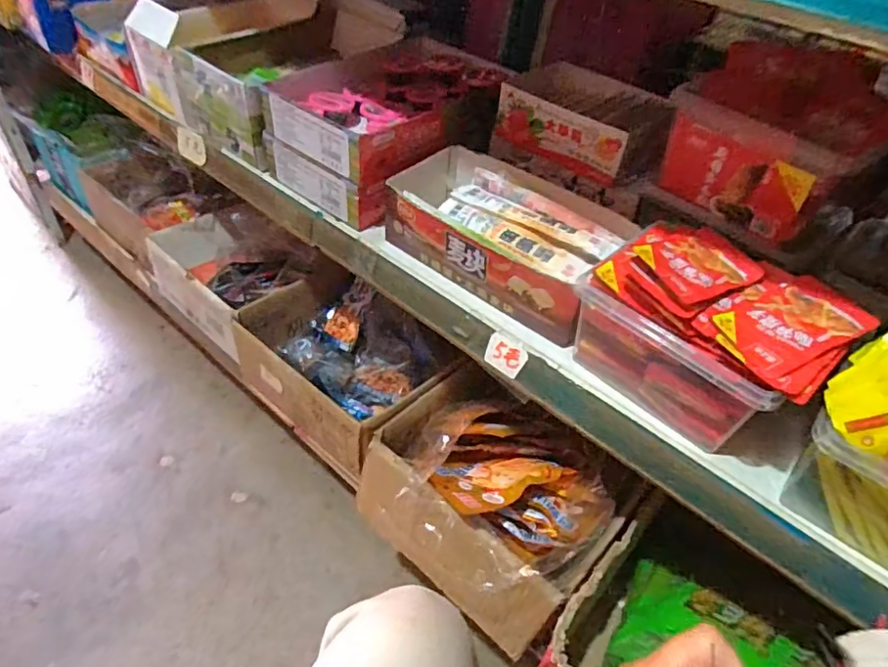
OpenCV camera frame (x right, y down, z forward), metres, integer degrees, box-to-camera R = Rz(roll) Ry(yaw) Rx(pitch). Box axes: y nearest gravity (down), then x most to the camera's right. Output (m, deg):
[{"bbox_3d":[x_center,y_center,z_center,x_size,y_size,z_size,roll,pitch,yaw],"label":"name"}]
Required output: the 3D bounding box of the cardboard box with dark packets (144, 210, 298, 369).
[{"bbox_3d":[-0.359,-0.085,0.924,0.280,0.122,0.171,35,49,27],"label":"cardboard box with dark packets"}]

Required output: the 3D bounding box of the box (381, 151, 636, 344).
[{"bbox_3d":[0.072,-0.108,0.623,0.253,0.079,0.154,33,49,25],"label":"box"}]

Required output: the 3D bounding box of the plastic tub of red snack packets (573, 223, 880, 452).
[{"bbox_3d":[0.232,0.002,0.508,0.138,0.130,0.194,-29,54,-33],"label":"plastic tub of red snack packets"}]

